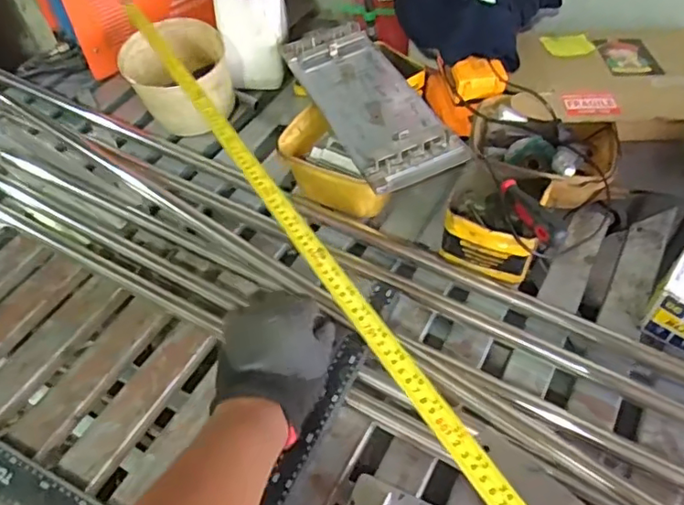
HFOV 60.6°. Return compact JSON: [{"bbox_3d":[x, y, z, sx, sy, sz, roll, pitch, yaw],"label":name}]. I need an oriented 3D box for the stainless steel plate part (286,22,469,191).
[{"bbox_3d":[0.036,-0.226,0.855,0.133,0.036,0.342,-21,53,-14],"label":"stainless steel plate part"}]

